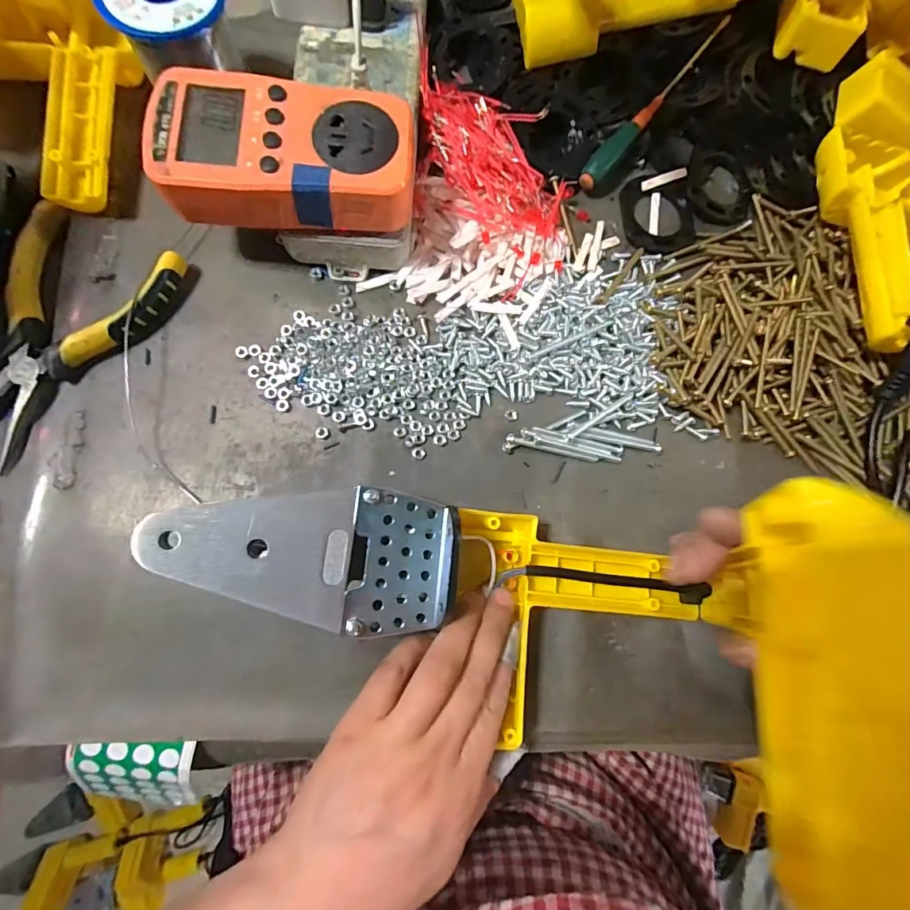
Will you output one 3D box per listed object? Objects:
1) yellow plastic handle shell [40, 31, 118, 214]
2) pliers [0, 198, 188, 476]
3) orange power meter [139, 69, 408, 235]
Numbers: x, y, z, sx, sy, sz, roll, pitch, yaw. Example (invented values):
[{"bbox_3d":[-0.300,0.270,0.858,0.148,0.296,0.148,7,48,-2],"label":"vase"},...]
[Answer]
[{"bbox_3d":[-0.227,-0.206,0.267,0.032,0.013,0.118,-2,83,-5],"label":"yellow plastic handle shell"},{"bbox_3d":[-0.227,-0.066,0.249,0.089,0.014,0.145,24,82,-1],"label":"pliers"},{"bbox_3d":[-0.085,-0.155,0.230,0.124,0.027,0.071,-2,83,-5],"label":"orange power meter"}]

